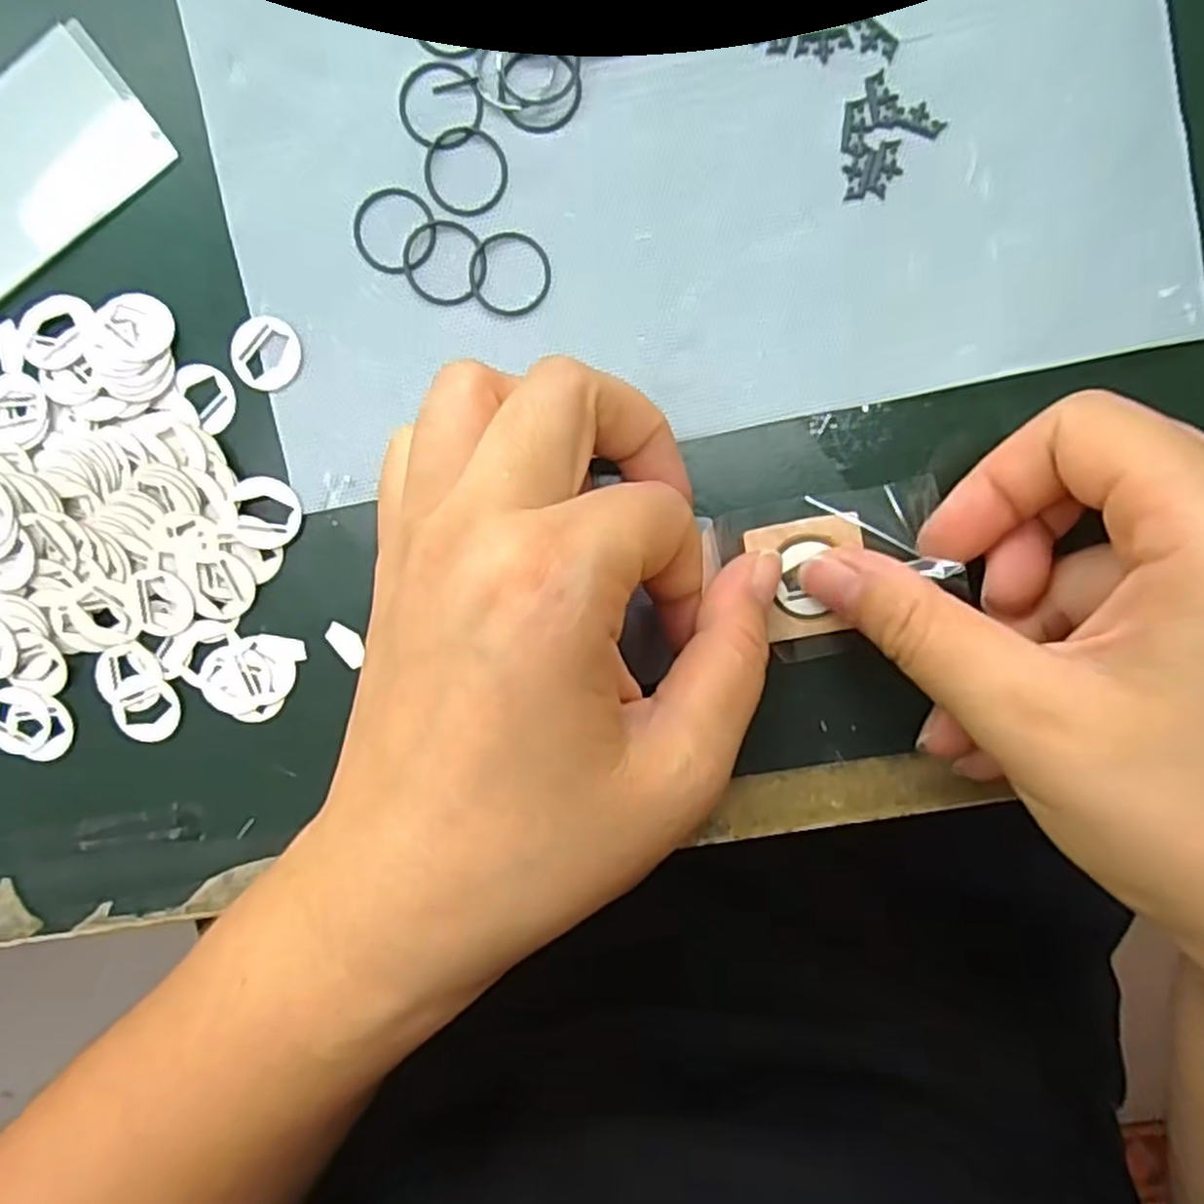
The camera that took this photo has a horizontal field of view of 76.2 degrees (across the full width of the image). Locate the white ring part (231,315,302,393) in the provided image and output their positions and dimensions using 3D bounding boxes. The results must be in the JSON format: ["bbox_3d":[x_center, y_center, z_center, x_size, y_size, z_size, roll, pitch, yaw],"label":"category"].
[{"bbox_3d":[-0.086,-0.063,0.195,0.018,0.004,0.018,0,94,1],"label":"white ring part"}]

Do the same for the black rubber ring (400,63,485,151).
[{"bbox_3d":[-0.040,-0.124,0.190,0.020,0.004,0.021,0,94,1],"label":"black rubber ring"}]

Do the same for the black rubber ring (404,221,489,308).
[{"bbox_3d":[-0.040,-0.086,0.193,0.021,0.004,0.021,0,94,1],"label":"black rubber ring"}]

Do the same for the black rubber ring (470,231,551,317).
[{"bbox_3d":[-0.023,-0.083,0.193,0.020,0.004,0.021,0,94,1],"label":"black rubber ring"}]

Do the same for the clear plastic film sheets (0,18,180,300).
[{"bbox_3d":[-0.149,-0.106,0.195,0.076,0.004,0.040,-37,93,3],"label":"clear plastic film sheets"}]

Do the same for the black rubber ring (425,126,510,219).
[{"bbox_3d":[-0.034,-0.108,0.191,0.021,0.004,0.021,0,94,1],"label":"black rubber ring"}]

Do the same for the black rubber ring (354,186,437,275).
[{"bbox_3d":[-0.052,-0.093,0.191,0.020,0.004,0.021,0,94,1],"label":"black rubber ring"}]

